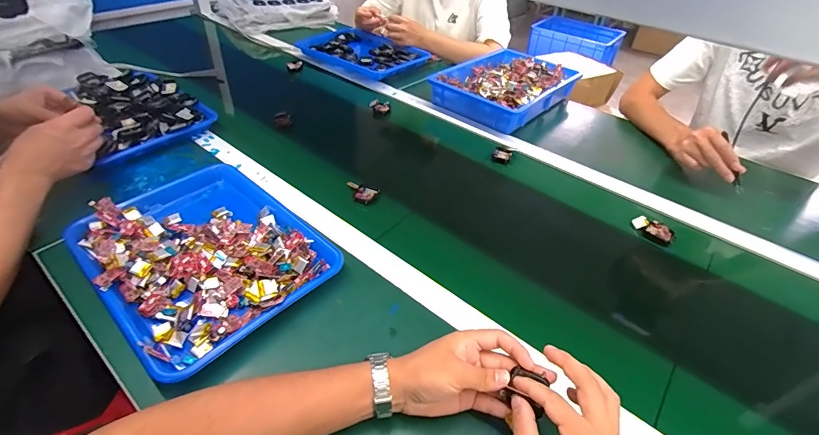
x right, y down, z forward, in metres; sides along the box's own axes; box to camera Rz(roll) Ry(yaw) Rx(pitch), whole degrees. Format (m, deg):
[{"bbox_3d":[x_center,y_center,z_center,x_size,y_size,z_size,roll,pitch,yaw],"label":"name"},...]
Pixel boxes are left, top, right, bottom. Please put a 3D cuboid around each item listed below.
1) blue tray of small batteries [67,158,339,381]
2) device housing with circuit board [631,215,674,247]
[{"bbox_3d":[-0.289,0.045,0.565,0.341,0.050,0.267,30,46,29],"label":"blue tray of small batteries"},{"bbox_3d":[0.407,0.022,0.665,0.063,0.024,0.028,31,46,29],"label":"device housing with circuit board"}]

